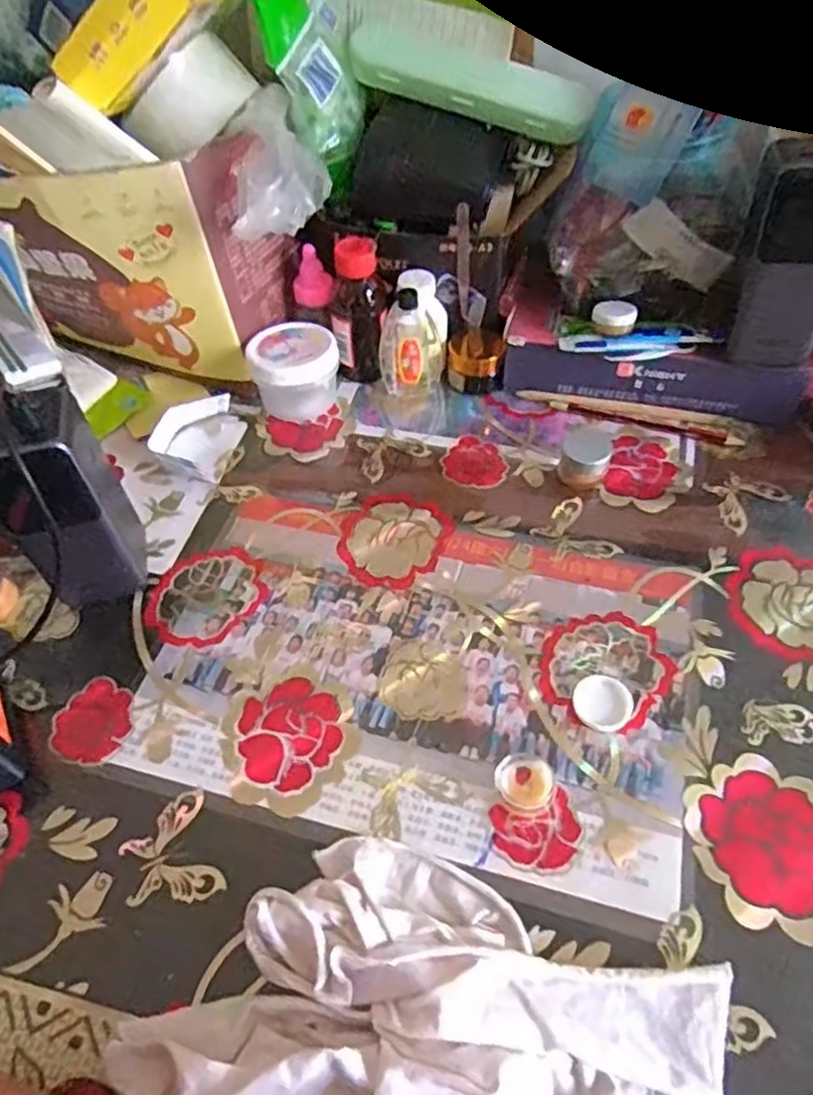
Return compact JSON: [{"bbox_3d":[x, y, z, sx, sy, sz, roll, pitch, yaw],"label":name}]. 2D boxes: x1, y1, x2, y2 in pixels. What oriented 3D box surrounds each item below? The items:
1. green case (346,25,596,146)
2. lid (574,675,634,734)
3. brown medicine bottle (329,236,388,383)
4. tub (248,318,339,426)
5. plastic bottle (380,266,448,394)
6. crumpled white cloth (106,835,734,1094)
[{"bbox_3d":[0.044,-0.325,0.481,0.171,0.030,0.029,17,54,1],"label":"green case"},{"bbox_3d":[0.108,0.086,0.379,0.031,0.004,0.032,-1,52,2],"label":"lid"},{"bbox_3d":[-0.037,-0.177,0.524,0.040,0.107,0.034,-4,52,0],"label":"brown medicine bottle"},{"bbox_3d":[-0.088,-0.138,0.532,0.060,0.055,0.063,-1,52,2],"label":"tub"},{"bbox_3d":[0.005,-0.163,0.528,0.046,0.084,0.047,12,54,12],"label":"plastic bottle"},{"bbox_3d":[0.008,0.196,0.268,0.213,0.044,0.140,18,55,16],"label":"crumpled white cloth"}]

